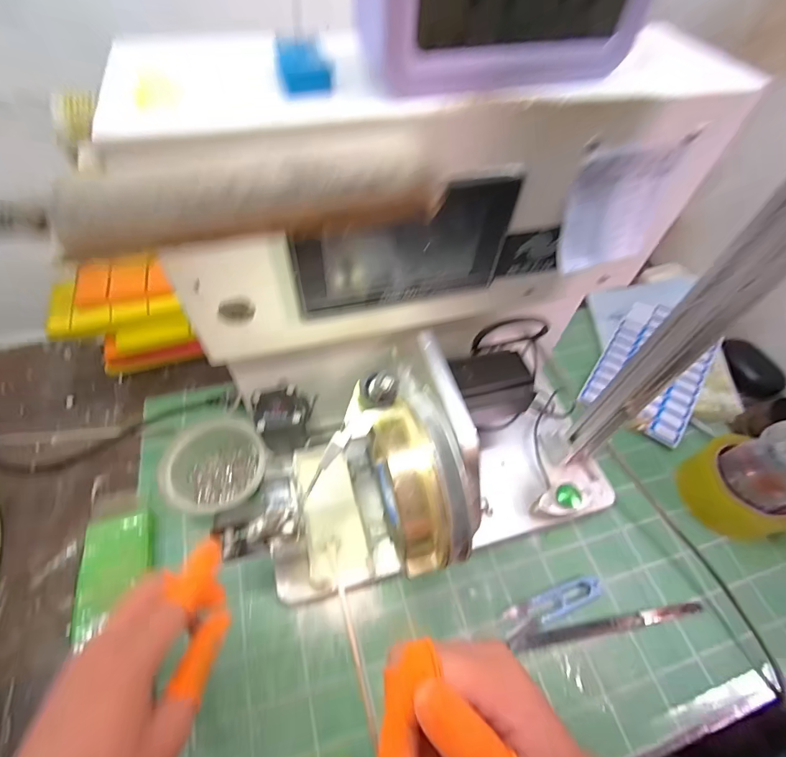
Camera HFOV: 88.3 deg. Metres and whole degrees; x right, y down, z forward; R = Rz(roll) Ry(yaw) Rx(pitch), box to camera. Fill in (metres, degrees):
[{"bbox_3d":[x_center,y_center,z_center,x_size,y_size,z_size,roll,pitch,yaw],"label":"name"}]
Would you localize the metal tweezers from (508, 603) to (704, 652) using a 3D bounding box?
[{"bbox_3d":[0.196,0.224,0.370,0.183,0.004,0.019,-5,57,-6],"label":"metal tweezers"}]

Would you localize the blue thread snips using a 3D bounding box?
[{"bbox_3d":[0.148,0.209,0.376,0.102,0.009,0.024,-19,59,-15],"label":"blue thread snips"}]

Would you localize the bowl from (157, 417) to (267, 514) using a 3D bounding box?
[{"bbox_3d":[-0.175,0.092,0.414,0.099,0.051,0.087,5,56,1],"label":"bowl"}]

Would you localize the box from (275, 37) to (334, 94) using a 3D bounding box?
[{"bbox_3d":[-0.041,-0.147,0.189,0.024,0.014,0.024,-8,56,-9],"label":"box"}]

